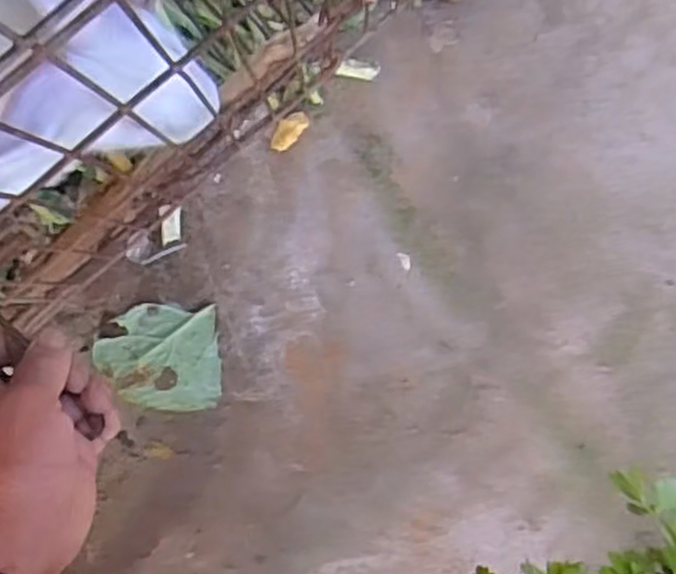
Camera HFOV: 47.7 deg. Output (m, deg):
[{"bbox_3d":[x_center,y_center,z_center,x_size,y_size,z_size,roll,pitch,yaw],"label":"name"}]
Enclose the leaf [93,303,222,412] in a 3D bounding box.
[{"bbox_3d":[-0.161,0.064,0.688,0.109,0.009,0.093,2,96,4],"label":"leaf"}]

